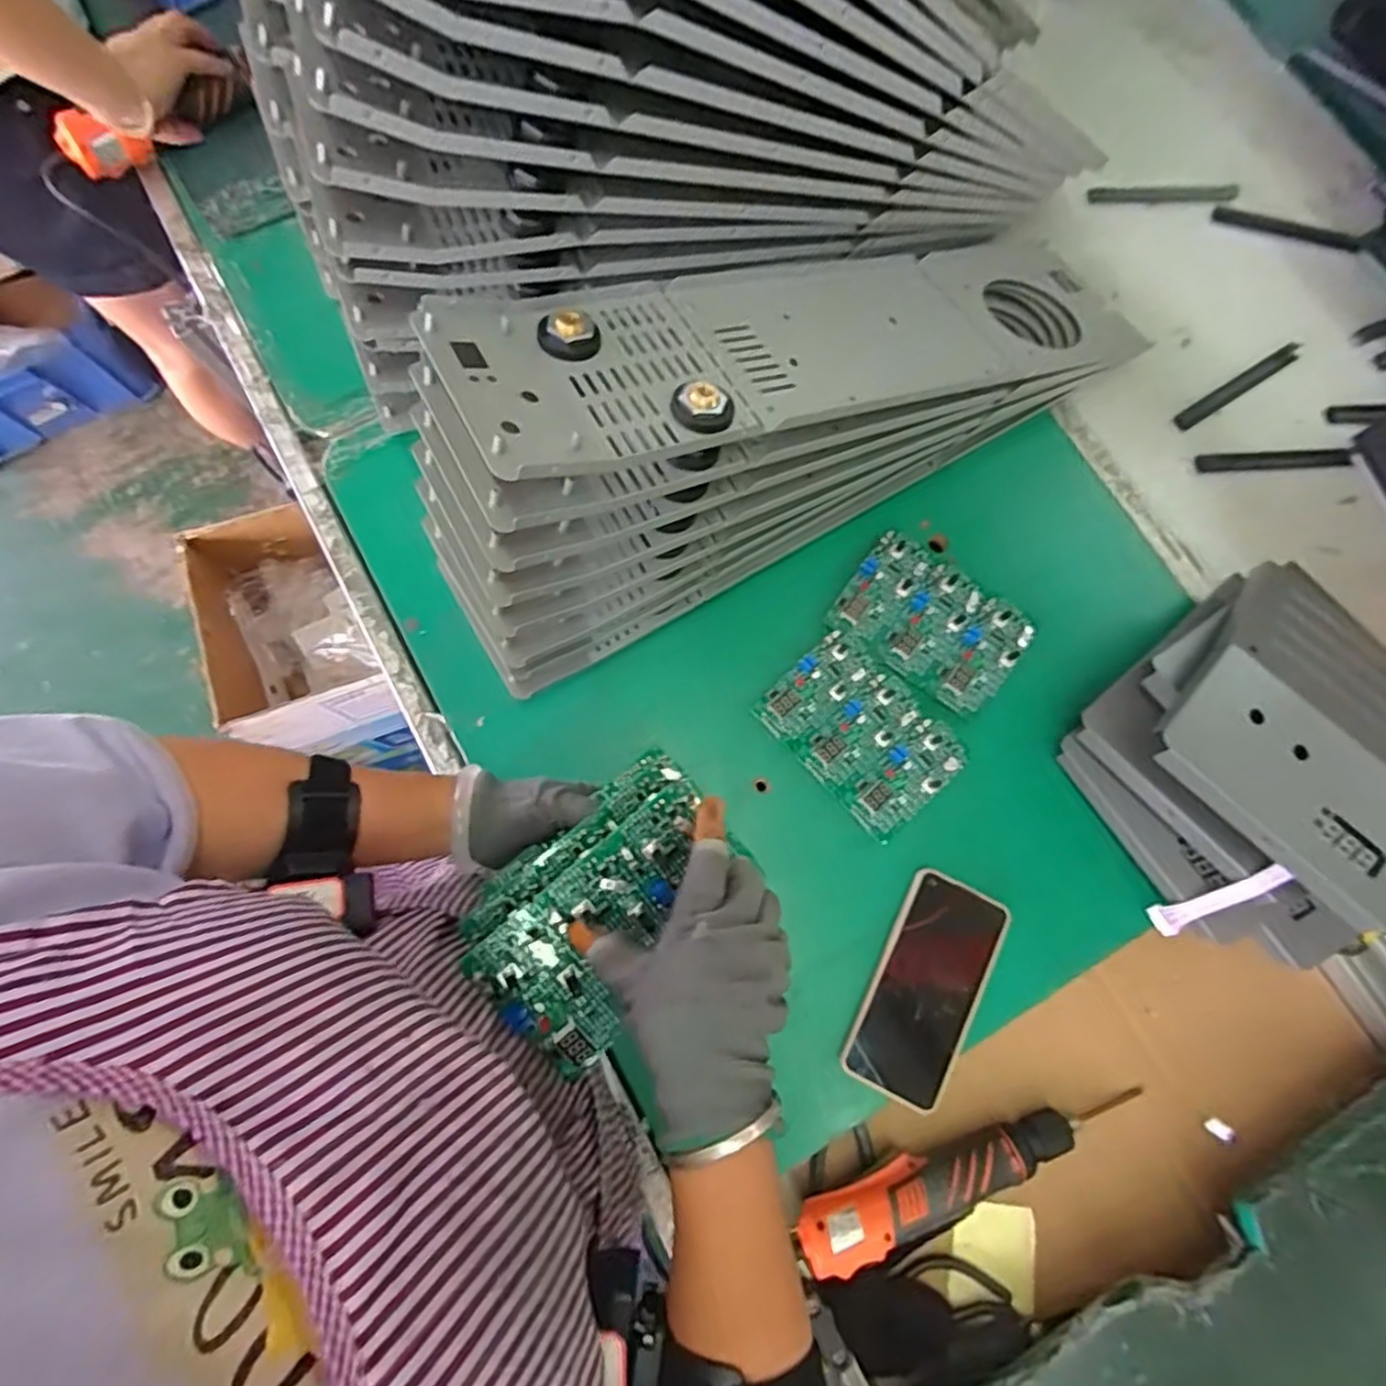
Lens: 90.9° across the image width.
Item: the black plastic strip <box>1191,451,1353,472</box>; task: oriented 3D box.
[{"bbox_3d":[0.527,-0.210,0.619,0.146,0.007,0.018,-4,78,-2],"label":"black plastic strip"}]

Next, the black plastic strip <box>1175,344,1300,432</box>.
[{"bbox_3d":[0.505,-0.284,0.633,0.151,0.004,0.016,-32,80,-7],"label":"black plastic strip"}]

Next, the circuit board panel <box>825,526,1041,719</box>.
[{"bbox_3d":[0.196,-0.058,0.560,0.143,0.010,0.099,38,80,7],"label":"circuit board panel"}]

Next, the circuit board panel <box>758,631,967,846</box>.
[{"bbox_3d":[0.134,0.032,0.541,0.100,0.016,0.144,-43,82,-9],"label":"circuit board panel"}]

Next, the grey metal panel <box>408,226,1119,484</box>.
[{"bbox_3d":[0.106,-0.255,0.488,0.568,0.043,0.157,-24,78,-25],"label":"grey metal panel"}]

